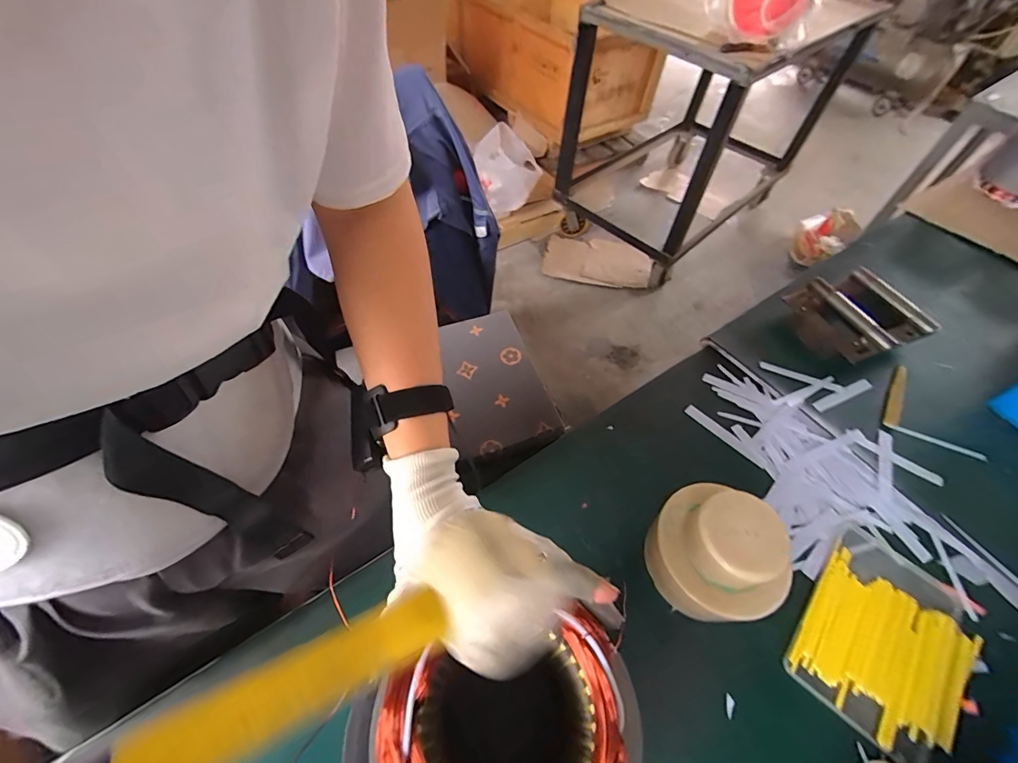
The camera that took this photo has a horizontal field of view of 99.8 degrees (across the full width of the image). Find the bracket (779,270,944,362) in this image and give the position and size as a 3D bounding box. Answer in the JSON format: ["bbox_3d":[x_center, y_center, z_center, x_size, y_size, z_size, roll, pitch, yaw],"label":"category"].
[{"bbox_3d":[0.510,-0.098,0.636,0.176,0.047,0.144,-12,55,-14],"label":"bracket"}]

